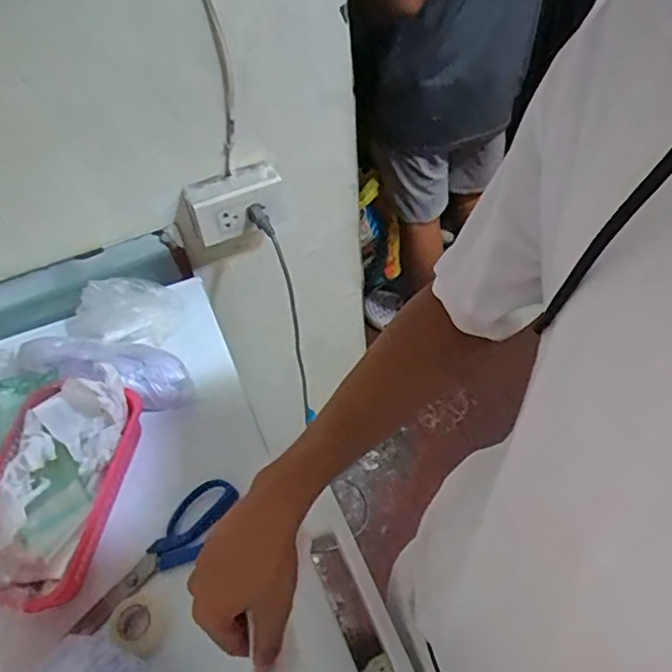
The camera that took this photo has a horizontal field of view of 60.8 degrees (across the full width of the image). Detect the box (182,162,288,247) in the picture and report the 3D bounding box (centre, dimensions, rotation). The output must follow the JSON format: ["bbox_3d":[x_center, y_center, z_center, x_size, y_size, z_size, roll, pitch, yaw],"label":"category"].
[{"bbox_3d":[-0.130,-0.176,0.768,0.129,0.071,0.046,-21,54,-11],"label":"box"}]

